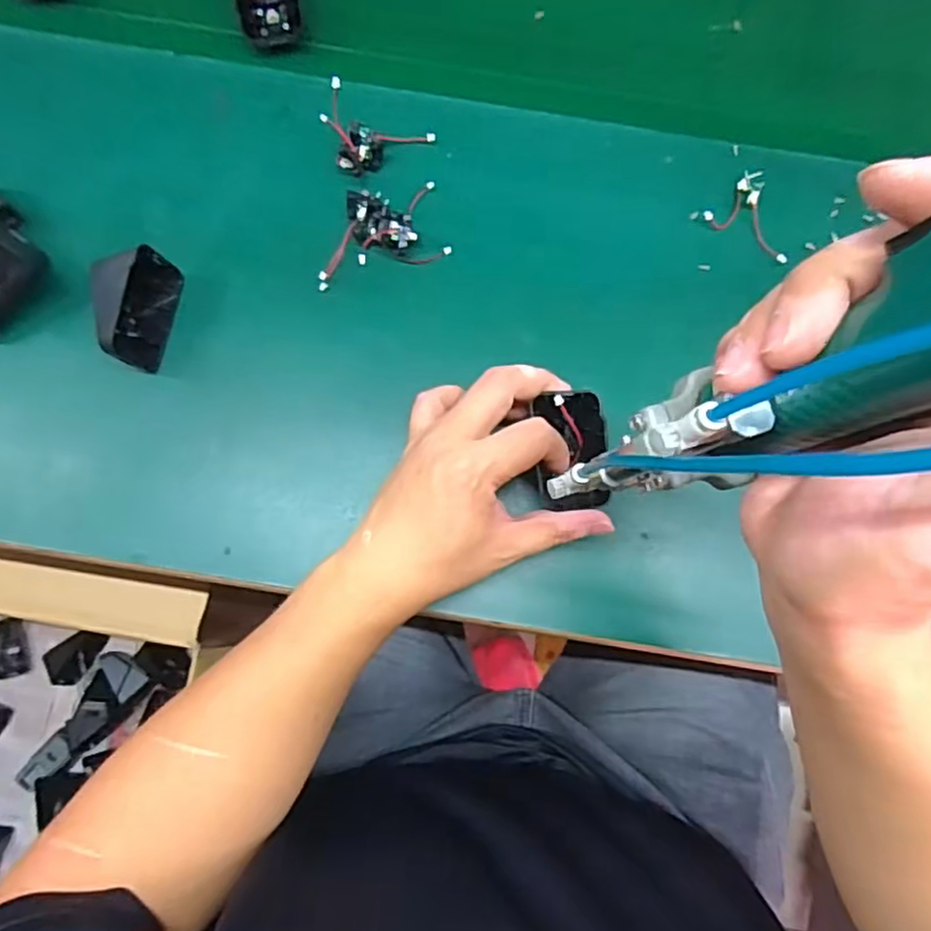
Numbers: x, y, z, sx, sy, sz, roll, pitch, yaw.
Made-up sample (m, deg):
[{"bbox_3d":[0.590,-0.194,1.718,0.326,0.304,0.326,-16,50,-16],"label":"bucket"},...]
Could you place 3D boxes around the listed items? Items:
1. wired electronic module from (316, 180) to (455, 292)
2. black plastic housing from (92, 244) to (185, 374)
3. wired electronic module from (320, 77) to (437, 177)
[{"bbox_3d":[-0.058,-0.151,0.433,0.089,0.026,0.050,-20,83,-3],"label":"wired electronic module"},{"bbox_3d":[-0.210,-0.101,0.416,0.037,0.046,0.069,12,82,1],"label":"black plastic housing"},{"bbox_3d":[-0.068,-0.220,0.440,0.079,0.024,0.056,30,83,4],"label":"wired electronic module"}]

